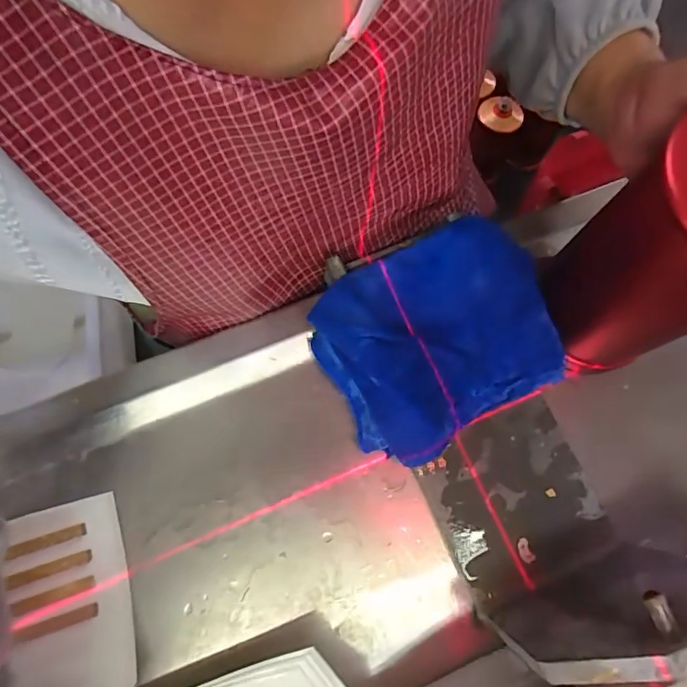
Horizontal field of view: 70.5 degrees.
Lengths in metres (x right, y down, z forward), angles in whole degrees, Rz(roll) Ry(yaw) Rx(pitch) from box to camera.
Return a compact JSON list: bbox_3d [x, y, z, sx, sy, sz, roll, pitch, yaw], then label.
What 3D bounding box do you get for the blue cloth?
[{"bbox_3d":[0.061,-0.002,0.326,0.145,0.055,0.119,-29,74,-10],"label":"blue cloth"}]

